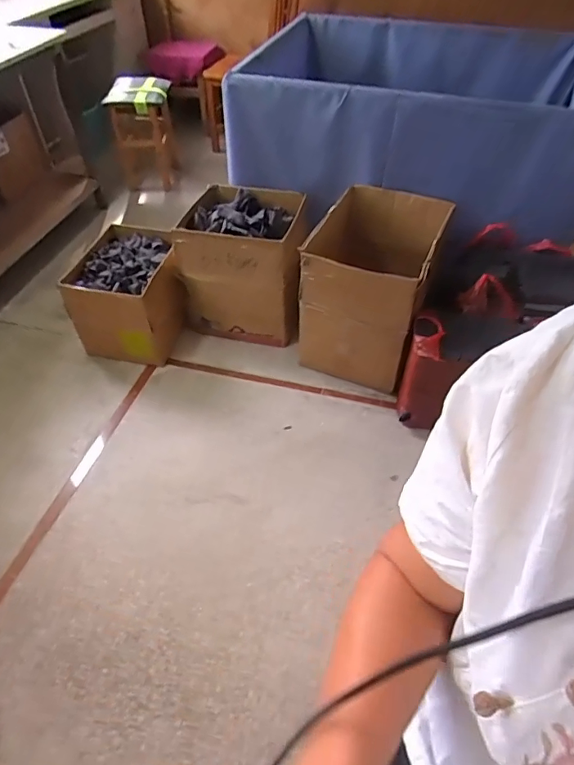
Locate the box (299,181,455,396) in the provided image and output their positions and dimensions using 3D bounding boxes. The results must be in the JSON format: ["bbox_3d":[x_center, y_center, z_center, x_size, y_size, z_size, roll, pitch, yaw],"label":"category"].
[{"bbox_3d":[0.286,-0.312,1.659,0.370,0.509,0.461,17,51,14],"label":"box"}]

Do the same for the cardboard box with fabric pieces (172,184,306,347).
[{"bbox_3d":[-0.147,-0.442,1.793,0.431,0.413,0.374,5,49,5],"label":"cardboard box with fabric pieces"}]

